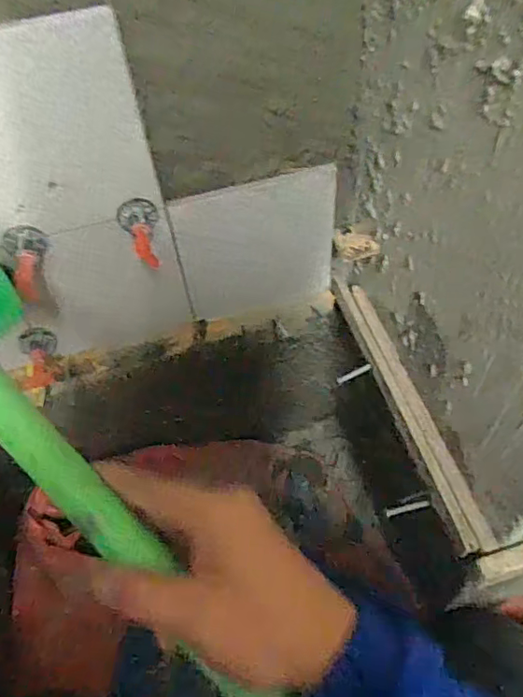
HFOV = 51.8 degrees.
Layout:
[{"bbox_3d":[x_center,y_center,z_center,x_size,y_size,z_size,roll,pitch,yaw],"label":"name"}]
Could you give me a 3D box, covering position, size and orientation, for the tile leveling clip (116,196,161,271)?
[{"bbox_3d":[-0.094,-0.090,0.428,0.030,0.038,0.043,-15,54,-7],"label":"tile leveling clip"}]

